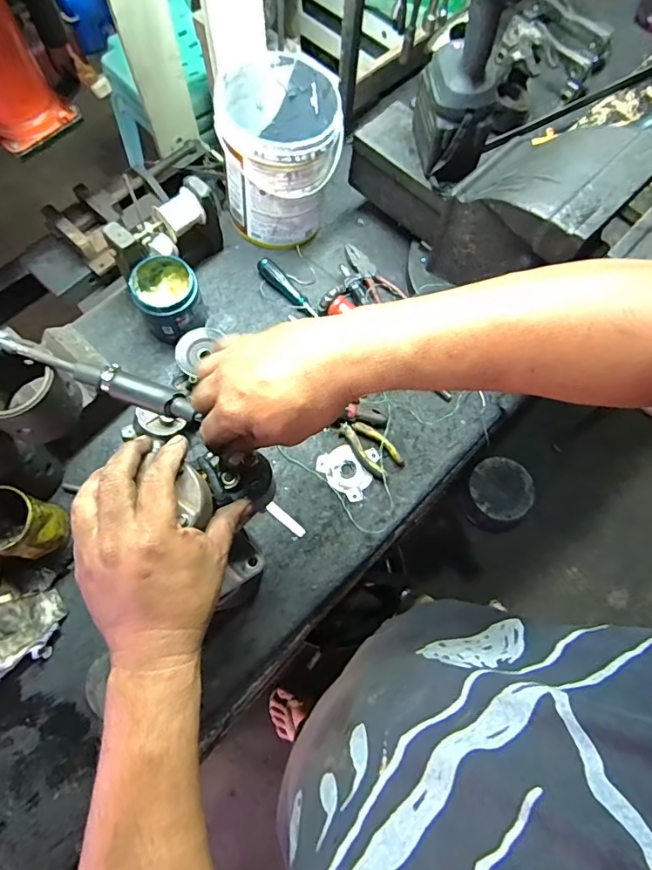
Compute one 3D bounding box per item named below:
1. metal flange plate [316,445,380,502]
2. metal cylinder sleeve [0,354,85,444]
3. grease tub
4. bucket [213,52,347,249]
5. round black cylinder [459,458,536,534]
[{"bbox_3d":[0.028,0.051,0.730,0.082,0.009,0.080,1,70,-1],"label":"metal flange plate"},{"bbox_3d":[-0.329,-0.041,0.536,0.087,0.077,0.073,21,71,6],"label":"metal cylinder sleeve"},{"bbox_3d":[-0.232,-0.201,0.745,0.094,0.090,0.101,-24,72,-10],"label":"grease tub"},{"bbox_3d":[-0.069,-0.433,0.776,0.168,0.185,0.180,1,70,-1],"label":"bucket"},{"bbox_3d":[0.529,0.187,1.558,0.187,0.146,0.199,1,70,-1],"label":"round black cylinder"}]

